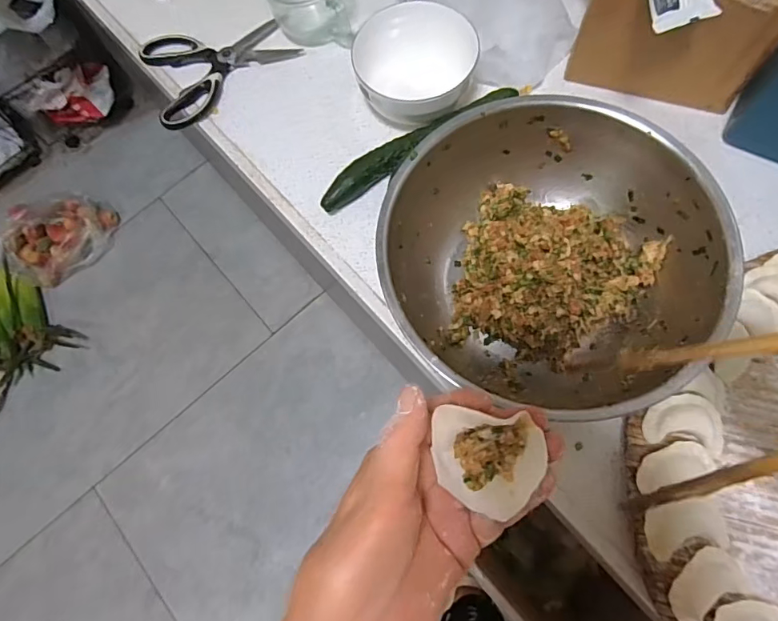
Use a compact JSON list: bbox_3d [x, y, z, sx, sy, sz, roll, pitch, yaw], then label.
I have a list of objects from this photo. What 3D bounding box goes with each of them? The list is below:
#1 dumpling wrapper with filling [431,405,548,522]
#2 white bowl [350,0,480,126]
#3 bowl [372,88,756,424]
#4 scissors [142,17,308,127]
[{"bbox_3d":[0.049,0.075,0.234,0.050,0.023,0.047,2,73,2],"label":"dumpling wrapper with filling"},{"bbox_3d":[0.030,-0.262,0.509,0.129,0.052,0.130,-1,73,4],"label":"white bowl"},{"bbox_3d":[0.129,-0.044,0.409,0.260,0.100,0.246,-1,73,4],"label":"bowl"},{"bbox_3d":[-0.219,-0.307,0.568,0.182,0.012,0.136,-40,74,-8],"label":"scissors"}]

